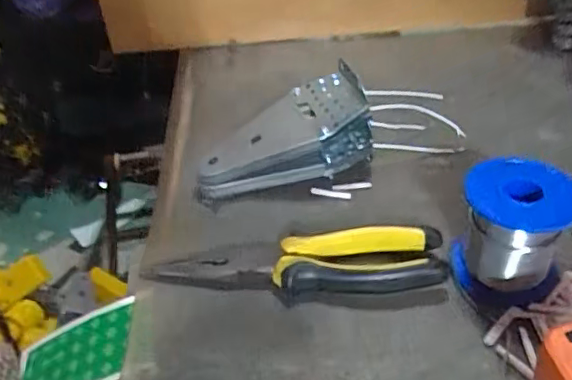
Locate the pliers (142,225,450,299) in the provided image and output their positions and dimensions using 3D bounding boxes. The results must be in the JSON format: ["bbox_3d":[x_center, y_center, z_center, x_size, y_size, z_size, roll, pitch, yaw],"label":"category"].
[{"bbox_3d":[0.005,0.048,0.359,0.180,0.024,0.040,-4,38,3],"label":"pliers"}]

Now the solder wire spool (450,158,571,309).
[{"bbox_3d":[0.133,0.024,0.336,0.058,0.066,0.054,-4,38,3],"label":"solder wire spool"}]

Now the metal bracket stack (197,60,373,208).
[{"bbox_3d":[-0.003,-0.039,0.440,0.131,0.069,0.061,-8,38,-2],"label":"metal bracket stack"}]

